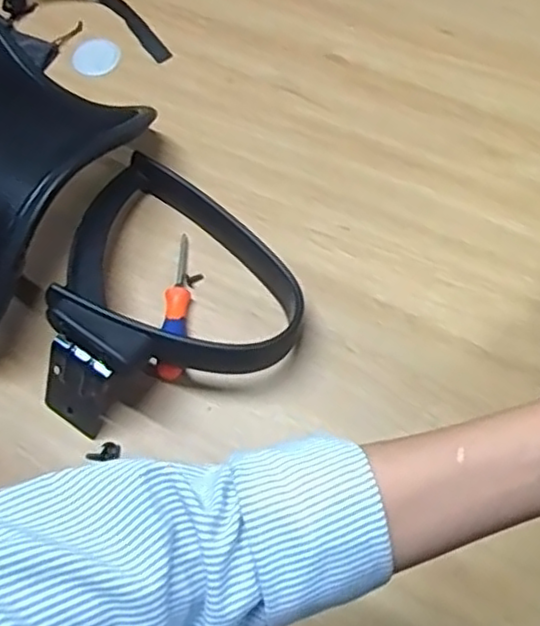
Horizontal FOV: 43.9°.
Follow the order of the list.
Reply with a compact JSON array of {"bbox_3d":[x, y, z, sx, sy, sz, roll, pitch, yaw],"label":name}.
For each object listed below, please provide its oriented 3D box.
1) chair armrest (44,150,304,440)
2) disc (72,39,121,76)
[{"bbox_3d":[-0.089,-0.033,0.738,0.257,0.119,0.324,7,67,6],"label":"chair armrest"},{"bbox_3d":[-0.249,-0.366,0.958,0.065,0.008,0.067,-1,66,3],"label":"disc"}]

